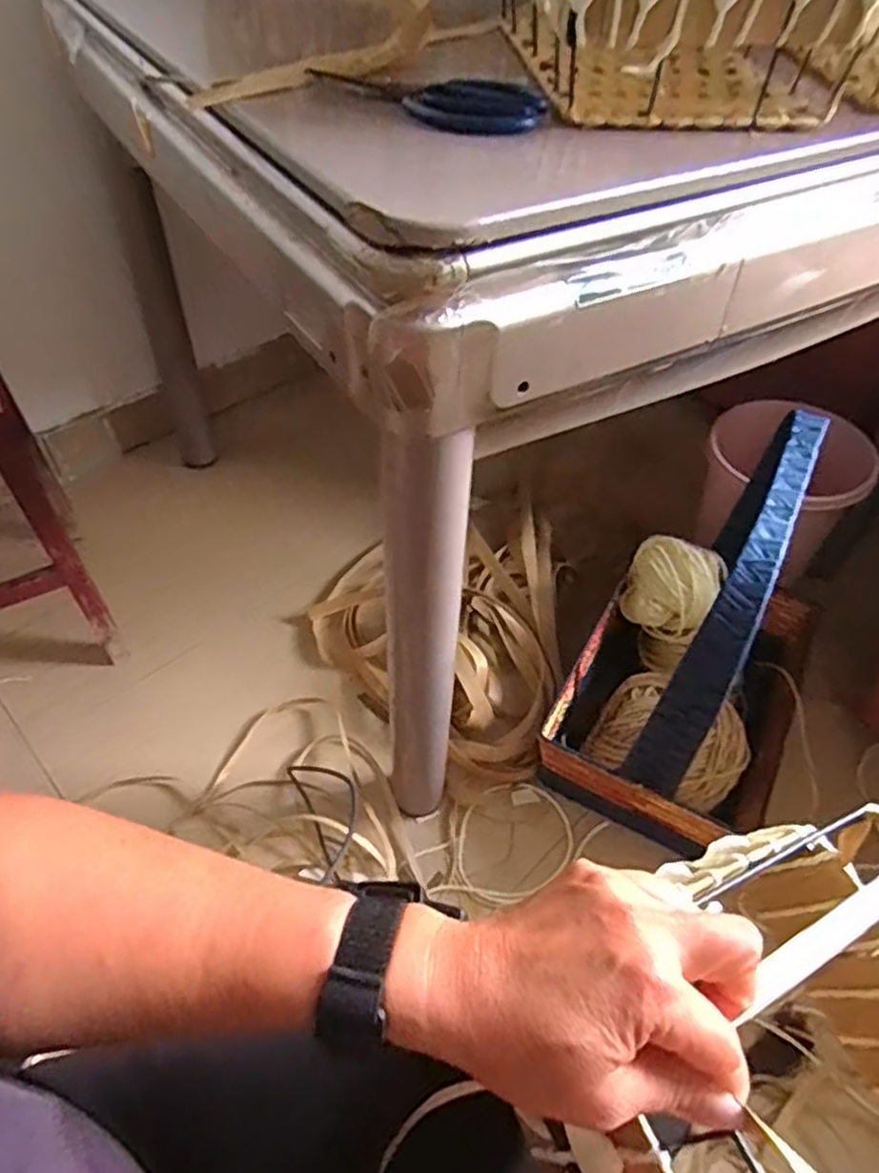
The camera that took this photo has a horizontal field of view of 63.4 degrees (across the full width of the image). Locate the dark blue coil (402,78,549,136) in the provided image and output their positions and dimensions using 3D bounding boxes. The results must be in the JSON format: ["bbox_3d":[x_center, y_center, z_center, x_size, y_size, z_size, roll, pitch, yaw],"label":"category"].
[{"bbox_3d":[0.025,-0.325,0.481,0.090,0.016,0.075,12,47,7],"label":"dark blue coil"}]

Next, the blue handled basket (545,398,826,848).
[{"bbox_3d":[0.346,0.046,0.893,0.271,0.470,0.452,26,50,18],"label":"blue handled basket"}]

